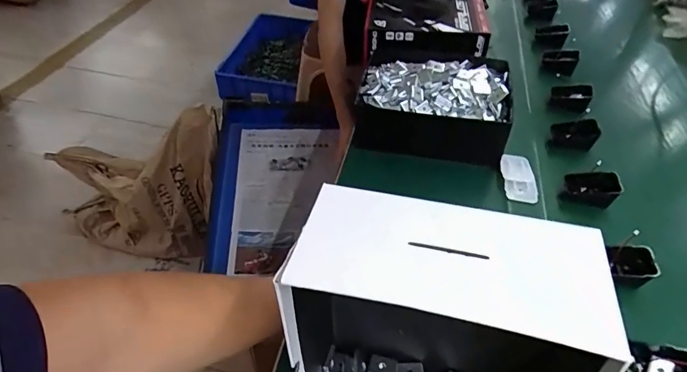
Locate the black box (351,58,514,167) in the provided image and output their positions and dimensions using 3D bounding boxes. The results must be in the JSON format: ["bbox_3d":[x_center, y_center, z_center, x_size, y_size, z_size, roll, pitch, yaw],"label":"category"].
[{"bbox_3d":[0.145,-0.138,0.702,0.237,0.069,0.190,7,45,5],"label":"black box"}]

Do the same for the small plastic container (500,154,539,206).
[{"bbox_3d":[0.264,-0.013,0.641,0.050,0.018,0.094,7,45,5],"label":"small plastic container"}]

